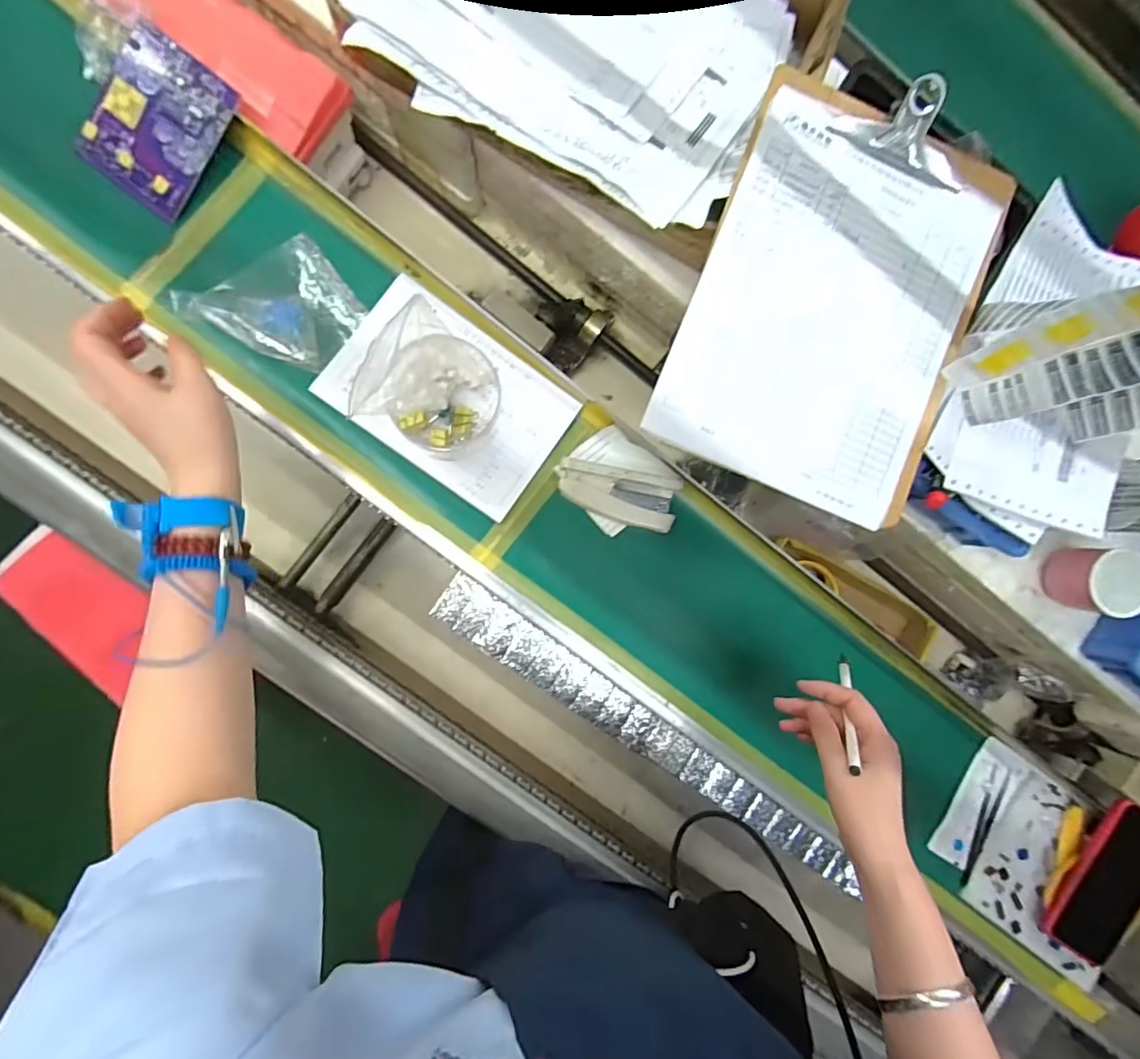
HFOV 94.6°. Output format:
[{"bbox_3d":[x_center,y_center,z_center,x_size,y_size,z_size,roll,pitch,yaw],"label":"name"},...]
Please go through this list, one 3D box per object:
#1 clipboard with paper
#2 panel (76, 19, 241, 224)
[{"bbox_3d":[0.210,-0.181,0.411,0.219,0.020,0.303,20,89,-6],"label":"clipboard with paper"},{"bbox_3d":[-0.356,-0.348,0.450,0.100,0.011,0.124,37,98,-6],"label":"panel"}]

